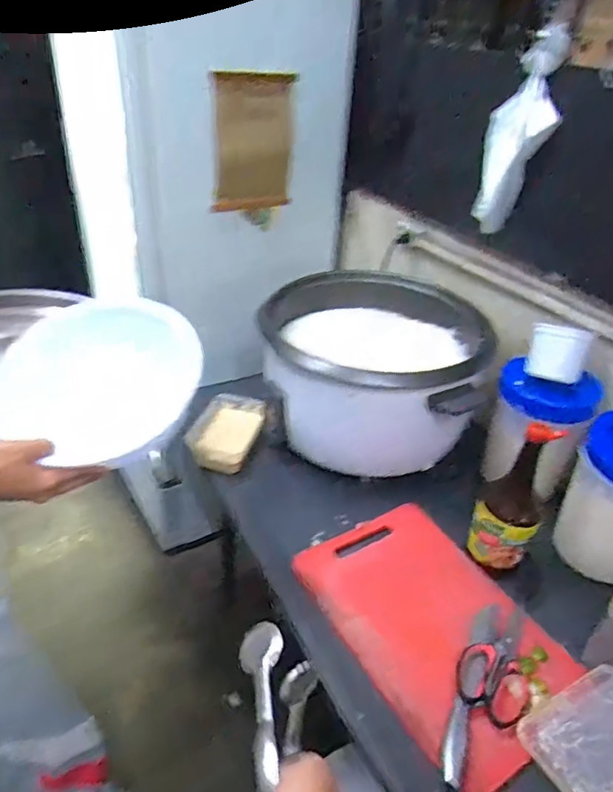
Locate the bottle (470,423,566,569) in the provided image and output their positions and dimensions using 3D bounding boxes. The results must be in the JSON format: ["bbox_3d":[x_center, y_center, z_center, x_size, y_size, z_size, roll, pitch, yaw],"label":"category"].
[{"bbox_3d":[0.323,0.151,0.855,0.093,0.264,0.082,21,37,20],"label":"bottle"}]

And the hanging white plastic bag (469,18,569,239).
[{"bbox_3d":[0.402,-0.493,1.046,0.094,0.326,0.097,0,35,-9],"label":"hanging white plastic bag"}]

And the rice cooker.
[{"bbox_3d":[0.133,-0.090,1.162,0.416,0.228,0.467,13,35,9],"label":"rice cooker"}]

